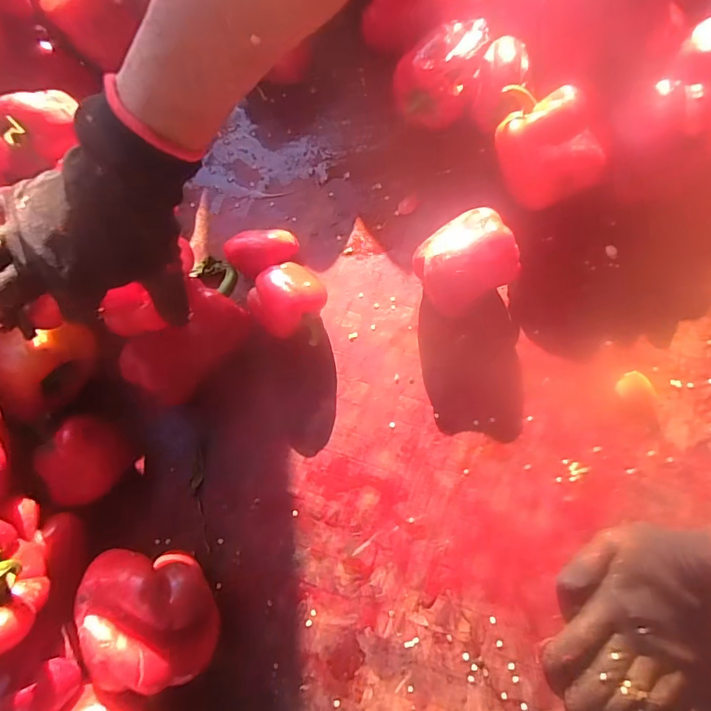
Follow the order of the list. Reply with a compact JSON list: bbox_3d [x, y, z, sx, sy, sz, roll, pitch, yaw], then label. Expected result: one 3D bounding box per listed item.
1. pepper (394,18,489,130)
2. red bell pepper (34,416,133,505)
[{"bbox_3d":[0.084,-0.282,0.464,0.080,0.072,0.078,11,76,5],"label":"pepper"},{"bbox_3d":[-0.228,0.090,0.390,0.057,0.055,0.067,30,78,9],"label":"red bell pepper"}]

